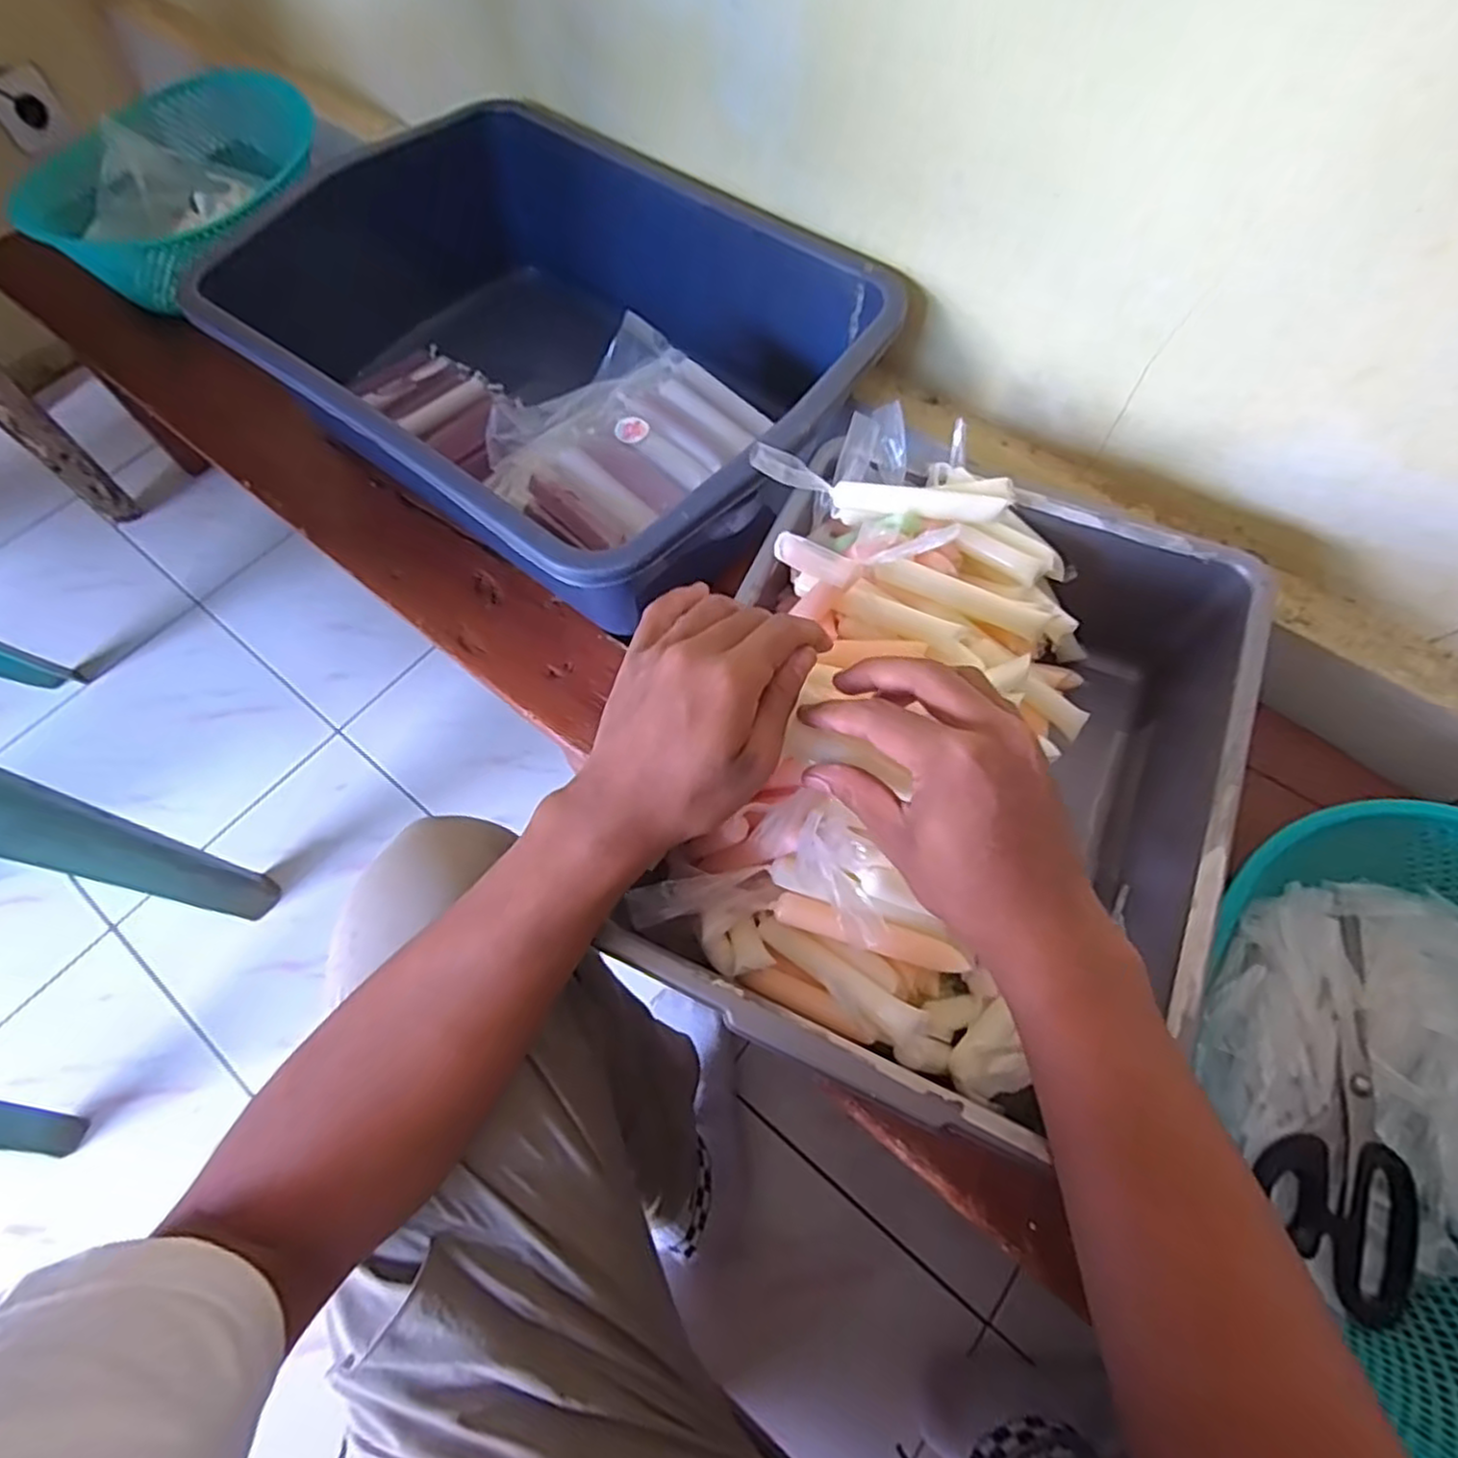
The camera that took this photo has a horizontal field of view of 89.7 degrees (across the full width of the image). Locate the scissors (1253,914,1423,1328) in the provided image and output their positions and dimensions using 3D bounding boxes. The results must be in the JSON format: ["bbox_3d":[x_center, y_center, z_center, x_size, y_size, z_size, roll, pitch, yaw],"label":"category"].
[{"bbox_3d":[0.362,0.217,0.413,0.086,0.022,0.191,31,70,14],"label":"scissors"}]

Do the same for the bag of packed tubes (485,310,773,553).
[{"bbox_3d":[-0.072,-0.219,0.544,0.136,0.049,0.187,35,71,16],"label":"bag of packed tubes"}]

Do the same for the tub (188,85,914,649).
[{"bbox_3d":[-0.132,-0.302,0.620,0.519,0.156,0.379,34,71,16],"label":"tub"}]

